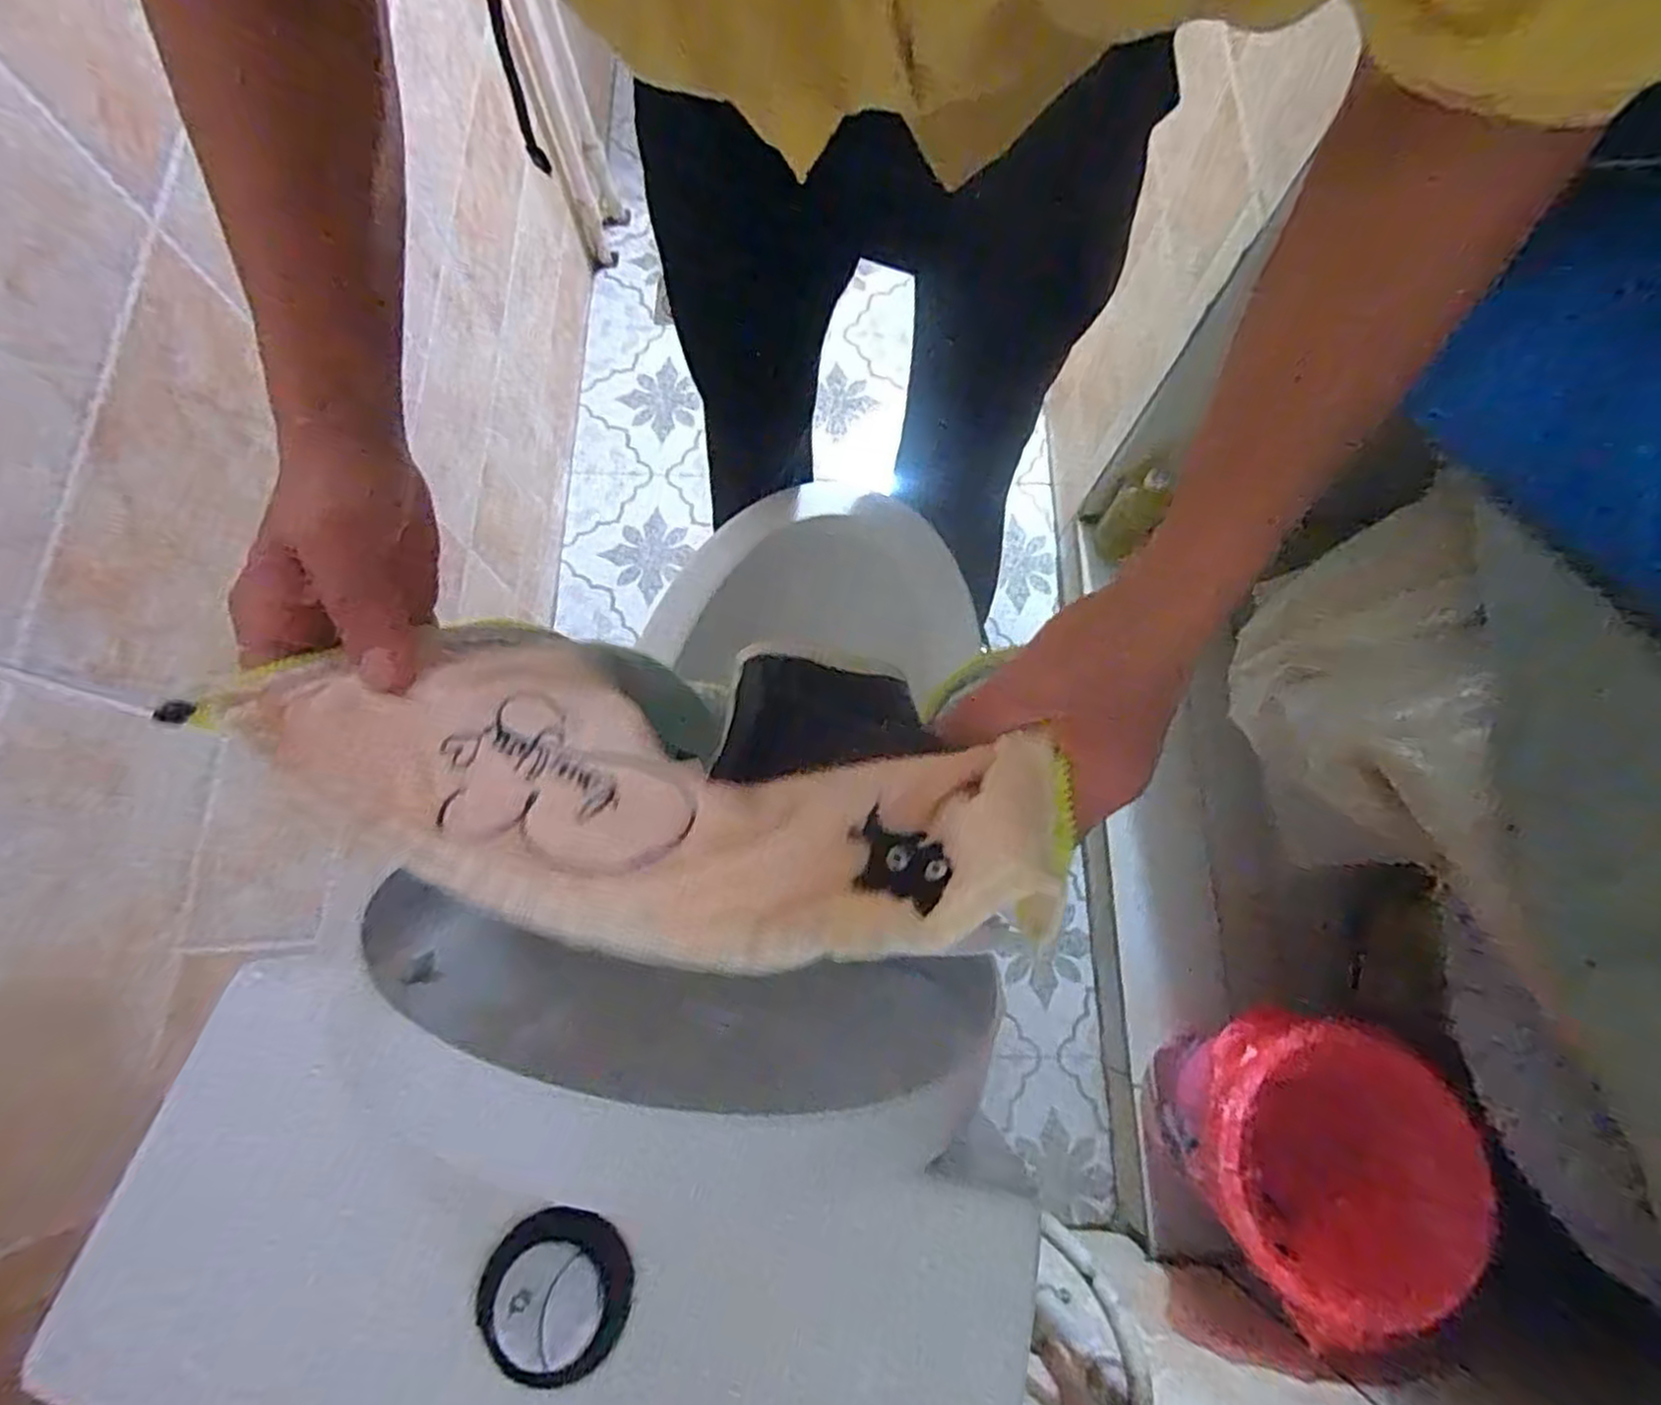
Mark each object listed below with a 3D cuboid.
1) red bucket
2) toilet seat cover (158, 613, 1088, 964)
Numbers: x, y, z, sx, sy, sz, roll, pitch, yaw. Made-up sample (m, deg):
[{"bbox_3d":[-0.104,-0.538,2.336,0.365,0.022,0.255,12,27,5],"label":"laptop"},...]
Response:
[{"bbox_3d":[0.464,0.457,0.773,0.225,0.228,0.257,19,76,3],"label":"red bucket"},{"bbox_3d":[-0.060,0.026,0.261,0.277,0.067,0.109,9,76,0],"label":"toilet seat cover"}]

